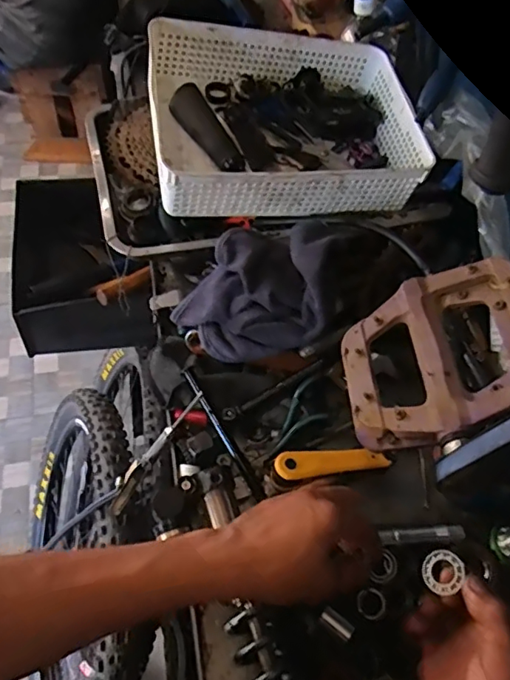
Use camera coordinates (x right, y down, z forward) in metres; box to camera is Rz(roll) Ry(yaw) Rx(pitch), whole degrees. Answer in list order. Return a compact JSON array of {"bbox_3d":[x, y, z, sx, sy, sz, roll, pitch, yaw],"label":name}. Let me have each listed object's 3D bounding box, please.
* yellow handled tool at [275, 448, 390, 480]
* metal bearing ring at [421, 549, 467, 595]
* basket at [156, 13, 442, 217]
[{"bbox_3d":[0.081,0.126,0.559,0.120,0.018,0.028,-5,57,-9],"label":"yellow handled tool"},{"bbox_3d":[0.138,0.170,0.394,0.030,0.004,0.030,-19,51,25],"label":"metal bearing ring"},{"bbox_3d":[0.041,-0.275,0.677,0.319,0.100,0.259,-5,58,-9],"label":"basket"}]

